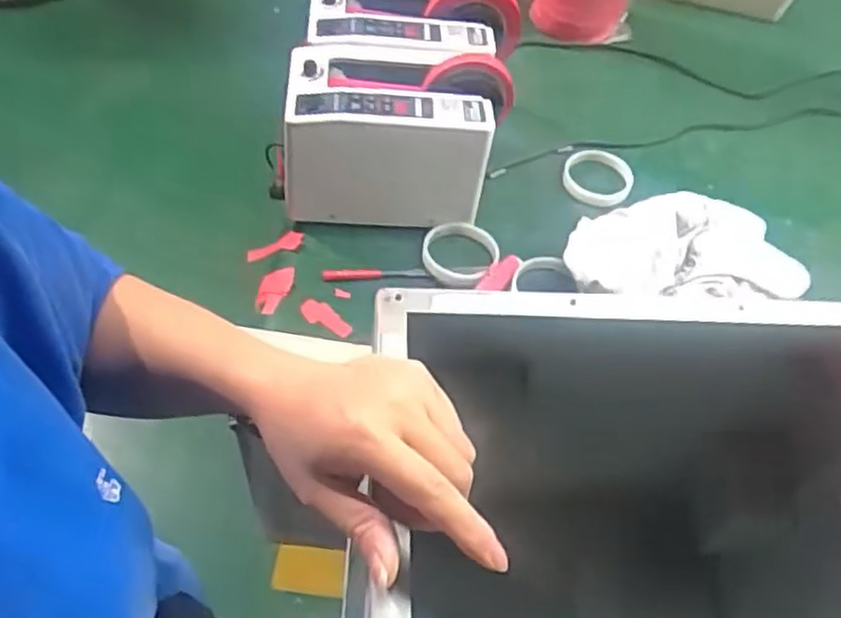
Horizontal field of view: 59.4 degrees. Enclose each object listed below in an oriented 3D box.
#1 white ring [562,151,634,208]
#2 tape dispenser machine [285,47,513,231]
[{"bbox_3d":[0.218,-0.161,0.913,0.087,0.022,0.089,2,53,-3],"label":"white ring"},{"bbox_3d":[-0.028,-0.186,0.818,0.235,0.162,0.138,-1,54,-5],"label":"tape dispenser machine"}]

